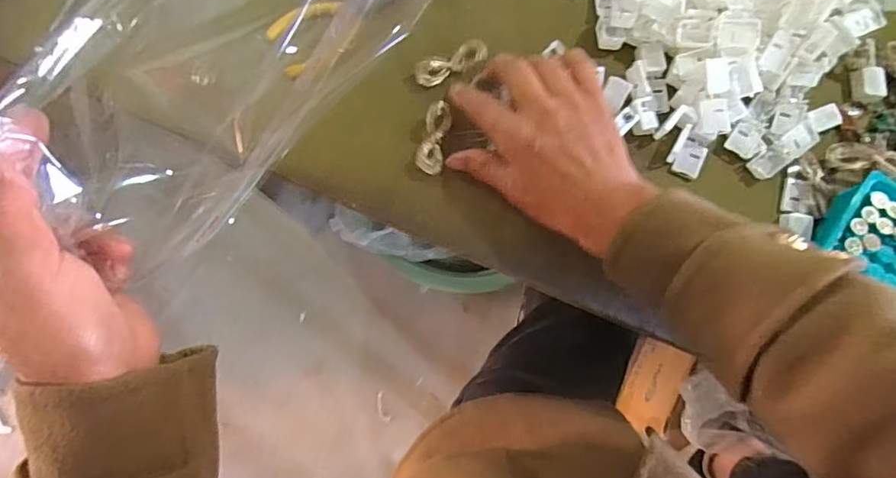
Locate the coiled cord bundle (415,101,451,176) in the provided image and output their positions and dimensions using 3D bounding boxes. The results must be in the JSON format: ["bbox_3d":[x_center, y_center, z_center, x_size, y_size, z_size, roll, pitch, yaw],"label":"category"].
[{"bbox_3d":[-0.010,-0.076,0.389,0.019,0.013,0.054,12,89,2],"label":"coiled cord bundle"}]

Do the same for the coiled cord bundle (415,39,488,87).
[{"bbox_3d":[0.003,-0.135,0.398,0.060,0.013,0.020,-33,82,-5],"label":"coiled cord bundle"}]

